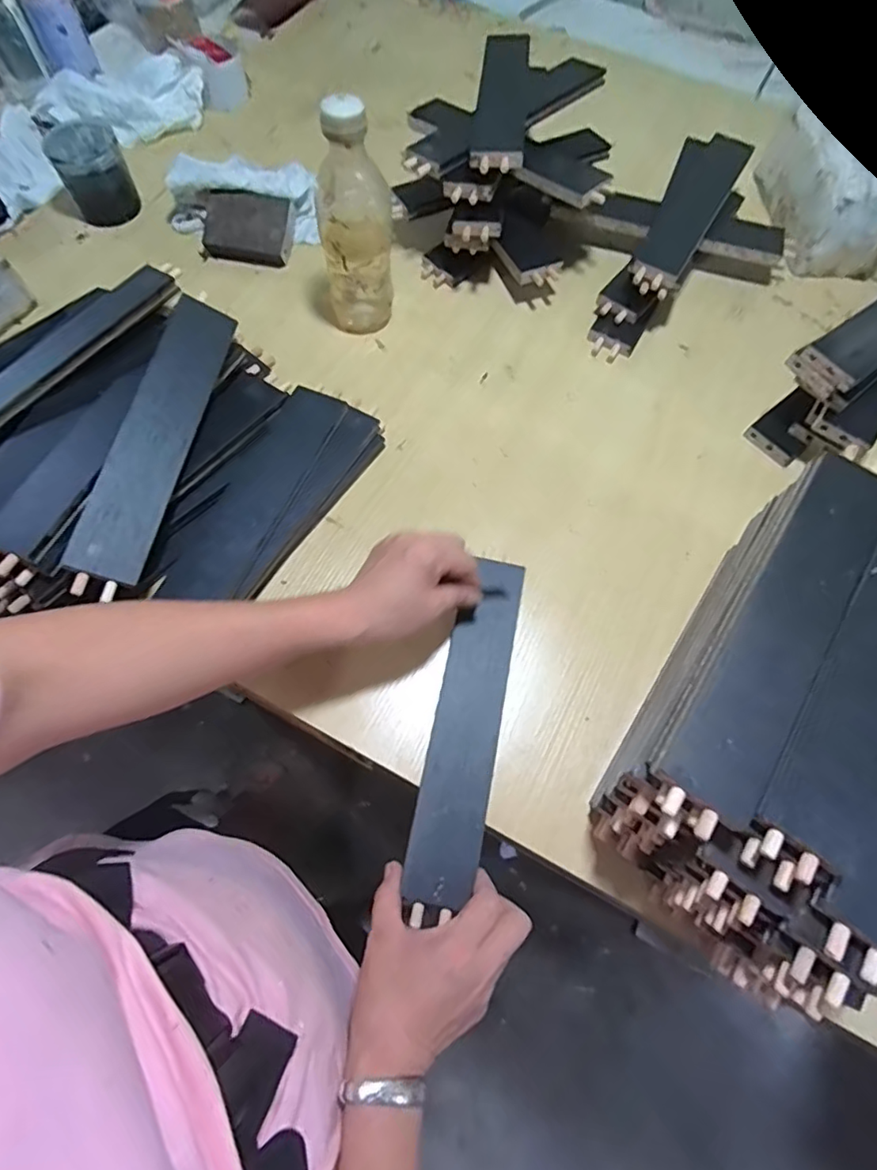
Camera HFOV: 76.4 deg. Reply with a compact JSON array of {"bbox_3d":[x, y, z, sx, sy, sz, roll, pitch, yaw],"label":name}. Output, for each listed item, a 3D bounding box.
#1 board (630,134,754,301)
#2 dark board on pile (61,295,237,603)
[{"bbox_3d":[0.300,-0.459,0.670,0.074,0.023,0.299,27,69,10],"label":"board"},{"bbox_3d":[-0.251,-0.135,0.500,0.056,0.011,0.302,23,65,-29],"label":"dark board on pile"}]

